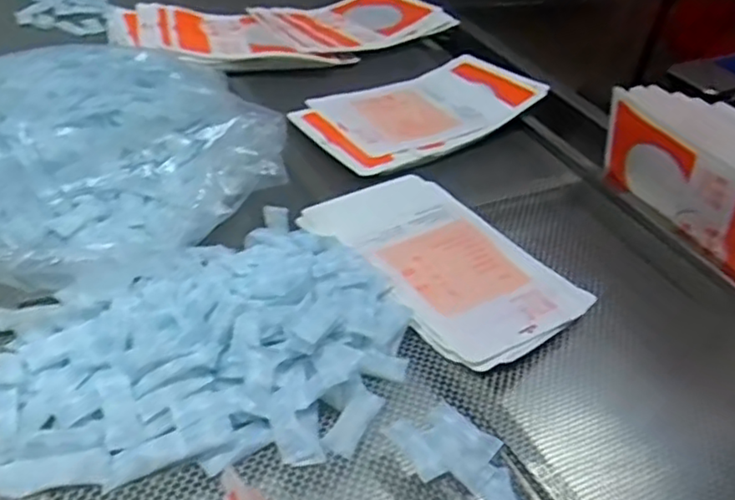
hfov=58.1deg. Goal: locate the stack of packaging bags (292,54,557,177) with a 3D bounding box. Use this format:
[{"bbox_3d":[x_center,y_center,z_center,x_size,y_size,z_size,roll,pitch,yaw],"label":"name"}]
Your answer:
[{"bbox_3d":[0.095,-0.242,1.095,0.435,0.041,0.236,-24,48,-36],"label":"stack of packaging bags"}]

